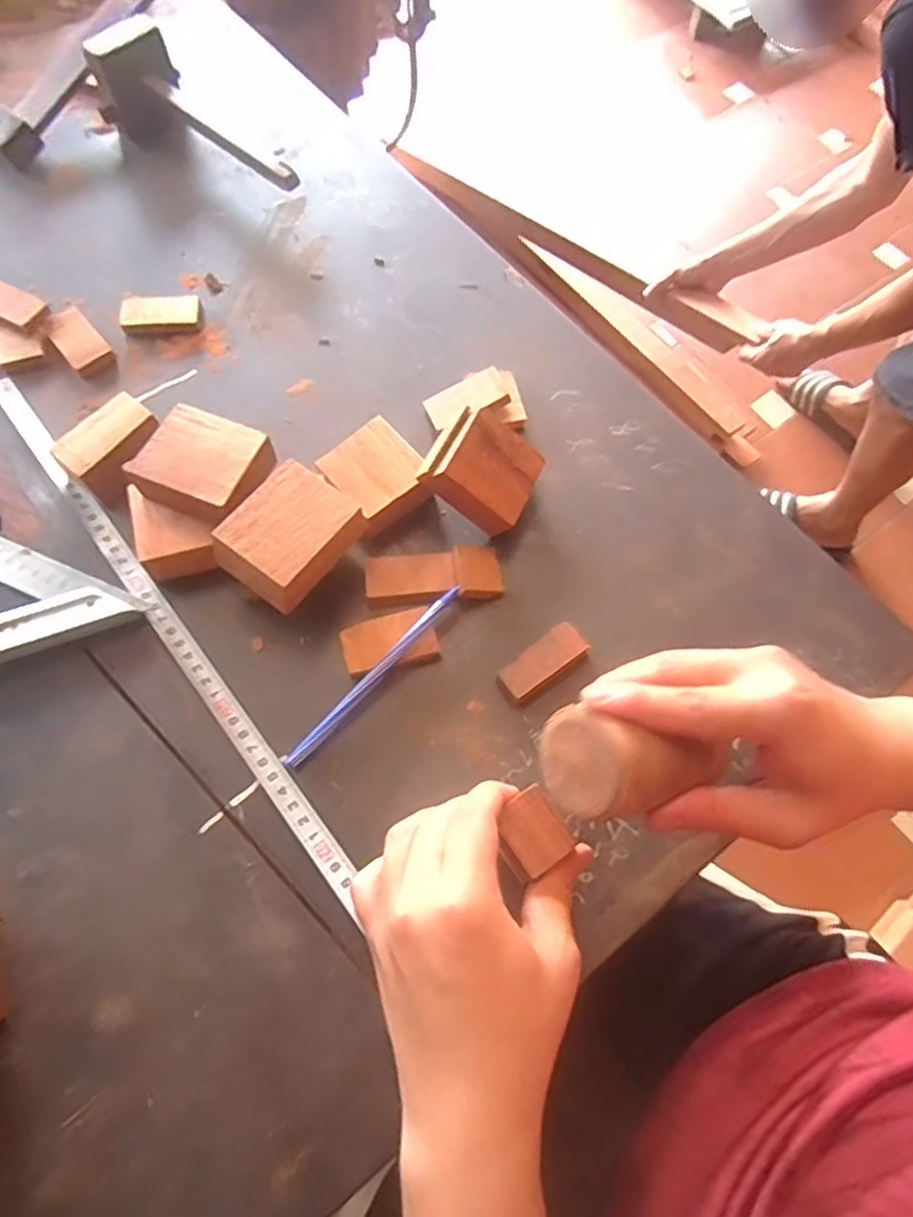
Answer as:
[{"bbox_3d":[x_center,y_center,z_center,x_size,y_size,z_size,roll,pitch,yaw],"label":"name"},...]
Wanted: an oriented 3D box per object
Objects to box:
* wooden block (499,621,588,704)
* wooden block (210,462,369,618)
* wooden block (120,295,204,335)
[{"bbox_3d":[0.051,0.032,0.407,0.054,0.012,0.024,-35,72,-15],"label":"wooden block"},{"bbox_3d":[-0.094,-0.041,0.393,0.061,0.021,0.070,36,70,13],"label":"wooden block"},{"bbox_3d":[-0.214,-0.213,0.504,0.056,0.011,0.029,-6,67,-4],"label":"wooden block"}]

